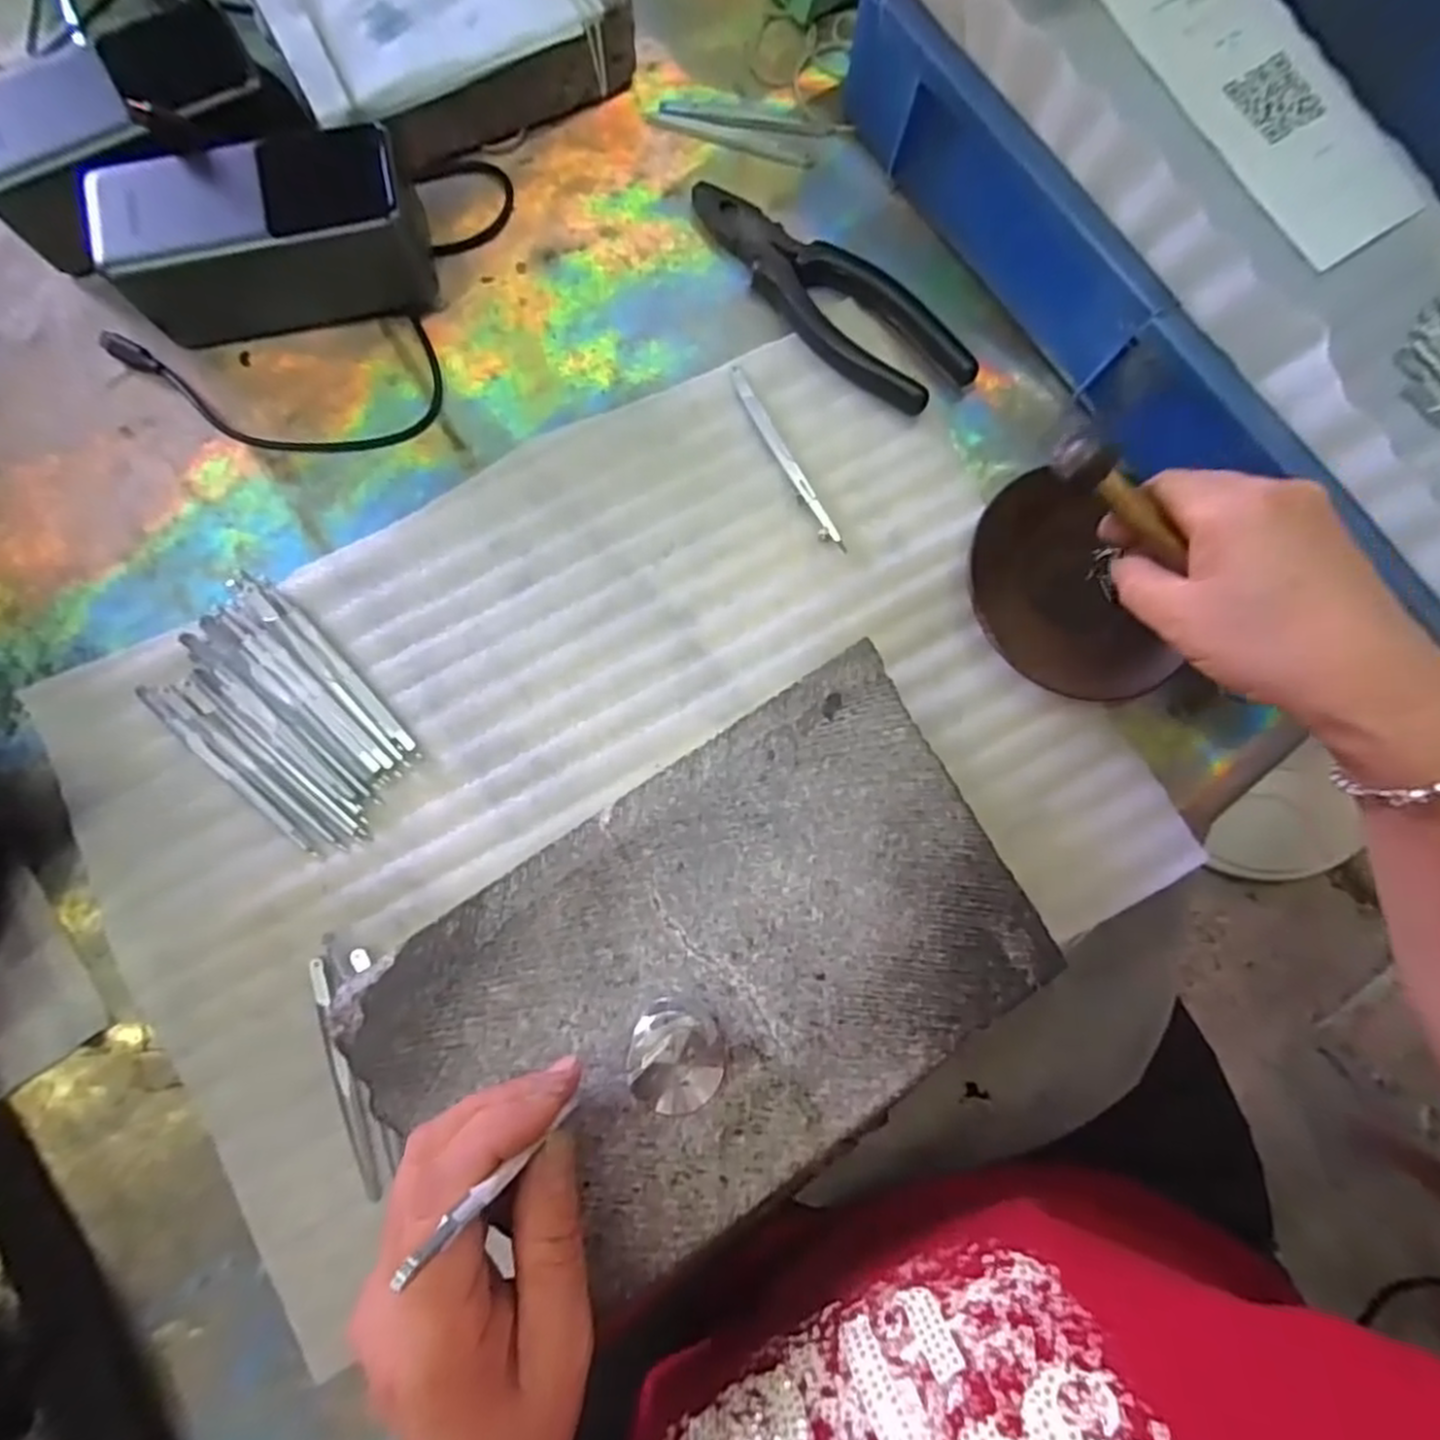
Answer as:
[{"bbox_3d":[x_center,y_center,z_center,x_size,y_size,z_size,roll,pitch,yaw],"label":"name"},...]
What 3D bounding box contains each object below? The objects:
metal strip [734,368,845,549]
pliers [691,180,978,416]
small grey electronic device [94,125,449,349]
[{"bbox_3d":[0.032,-0.129,0.368,0.009,0.005,0.106,-29,84,-7],"label":"metal strip"},{"bbox_3d":[0.053,-0.216,0.372,0.161,0.017,0.050,44,82,4],"label":"pliers"},{"bbox_3d":[-0.204,-0.222,0.340,0.129,0.053,0.062,-12,82,-5],"label":"small grey electronic device"}]

